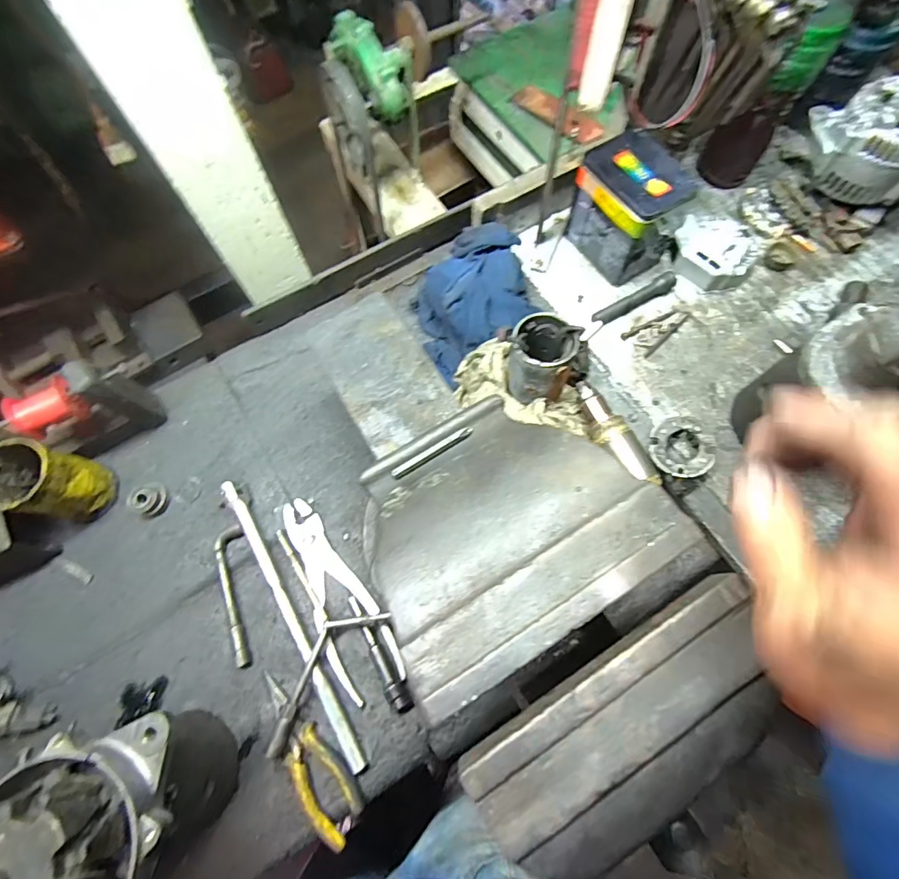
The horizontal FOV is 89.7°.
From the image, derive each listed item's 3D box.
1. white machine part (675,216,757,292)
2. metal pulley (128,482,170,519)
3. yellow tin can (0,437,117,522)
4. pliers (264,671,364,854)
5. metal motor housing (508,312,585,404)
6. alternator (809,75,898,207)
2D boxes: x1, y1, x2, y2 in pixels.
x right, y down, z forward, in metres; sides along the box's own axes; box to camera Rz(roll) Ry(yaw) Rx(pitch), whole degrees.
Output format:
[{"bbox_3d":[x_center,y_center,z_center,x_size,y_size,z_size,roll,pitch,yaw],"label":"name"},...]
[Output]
[{"bbox_3d":[0.363,-0.257,0.625,0.110,0.036,0.109,33,74,13],"label":"white machine part"},{"bbox_3d":[-0.375,0.074,0.566,0.041,0.023,0.041,25,72,11],"label":"metal pulley"},{"bbox_3d":[-0.466,0.052,0.531,0.077,0.113,0.073,-1,69,2],"label":"yellow tin can"},{"bbox_3d":[-0.150,0.326,0.469,0.049,0.017,0.172,-38,73,-12],"label":"pliers"},{"bbox_3d":[0.111,-0.097,0.550,0.088,0.084,0.085,22,72,10],"label":"metal motor housing"},{"bbox_3d":[0.565,-0.394,0.589,0.177,0.107,0.121,40,75,15],"label":"alternator"}]

